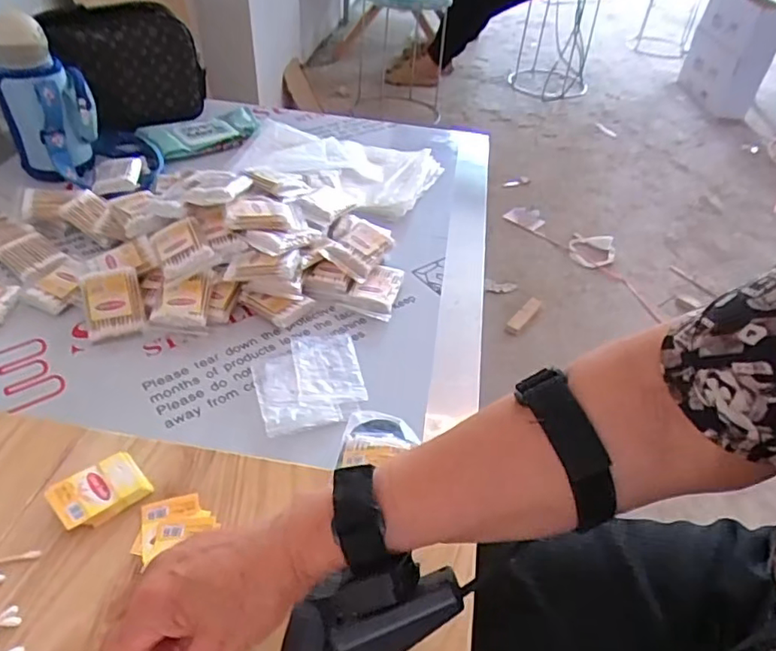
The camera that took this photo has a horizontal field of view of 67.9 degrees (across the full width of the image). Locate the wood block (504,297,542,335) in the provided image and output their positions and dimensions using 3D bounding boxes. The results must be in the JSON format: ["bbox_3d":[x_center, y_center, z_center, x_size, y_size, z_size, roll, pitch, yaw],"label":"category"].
[{"bbox_3d":[0.331,-0.023,1.406,0.033,0.017,0.162,27,48,23],"label":"wood block"}]

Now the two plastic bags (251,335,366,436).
[{"bbox_3d":[-0.080,0.055,0.592,0.107,0.007,0.129,-7,44,-12],"label":"two plastic bags"}]

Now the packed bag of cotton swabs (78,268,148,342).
[{"bbox_3d":[-0.298,-0.025,0.626,0.056,0.031,0.076,-12,85,-19],"label":"packed bag of cotton swabs"}]

